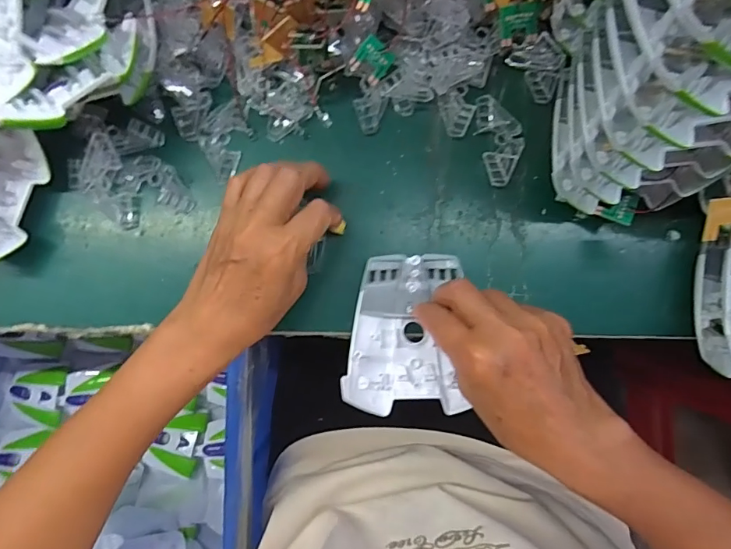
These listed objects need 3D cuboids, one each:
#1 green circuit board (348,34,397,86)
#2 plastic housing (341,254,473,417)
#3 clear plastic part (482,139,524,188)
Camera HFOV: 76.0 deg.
[{"bbox_3d":[0.005,-0.153,0.336,0.026,0.006,0.026,31,106,-18],"label":"green circuit board"},{"bbox_3d":[0.028,0.042,0.335,0.081,0.020,0.110,1,87,-1],"label":"plastic housing"},{"bbox_3d":[0.101,-0.087,0.352,0.023,0.008,0.038,23,87,0],"label":"clear plastic part"}]

